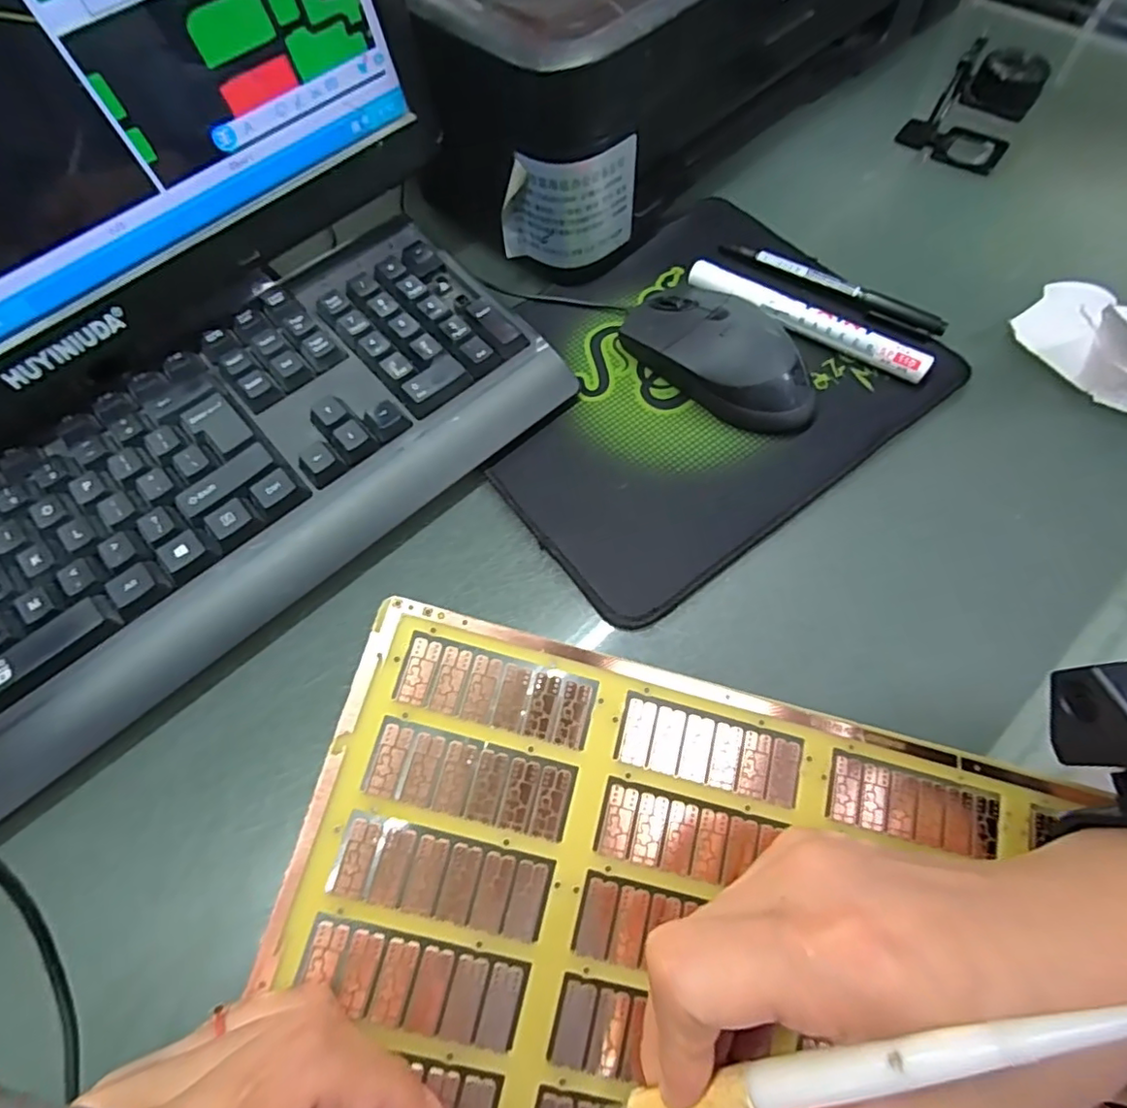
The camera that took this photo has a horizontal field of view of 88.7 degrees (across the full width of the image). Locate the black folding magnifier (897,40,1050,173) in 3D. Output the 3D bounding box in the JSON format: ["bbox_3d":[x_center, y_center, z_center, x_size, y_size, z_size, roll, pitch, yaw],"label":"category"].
[{"bbox_3d":[0.275,-0.298,0.382,0.066,0.061,0.032,36,73,10],"label":"black folding magnifier"}]

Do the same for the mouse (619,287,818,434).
[{"bbox_3d":[0.084,-0.105,0.308,0.049,0.036,0.113,-42,77,-15],"label":"mouse"}]

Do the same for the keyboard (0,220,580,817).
[{"bbox_3d":[-0.198,-0.015,0.277,0.418,0.026,0.151,-40,75,-16],"label":"keyboard"}]

